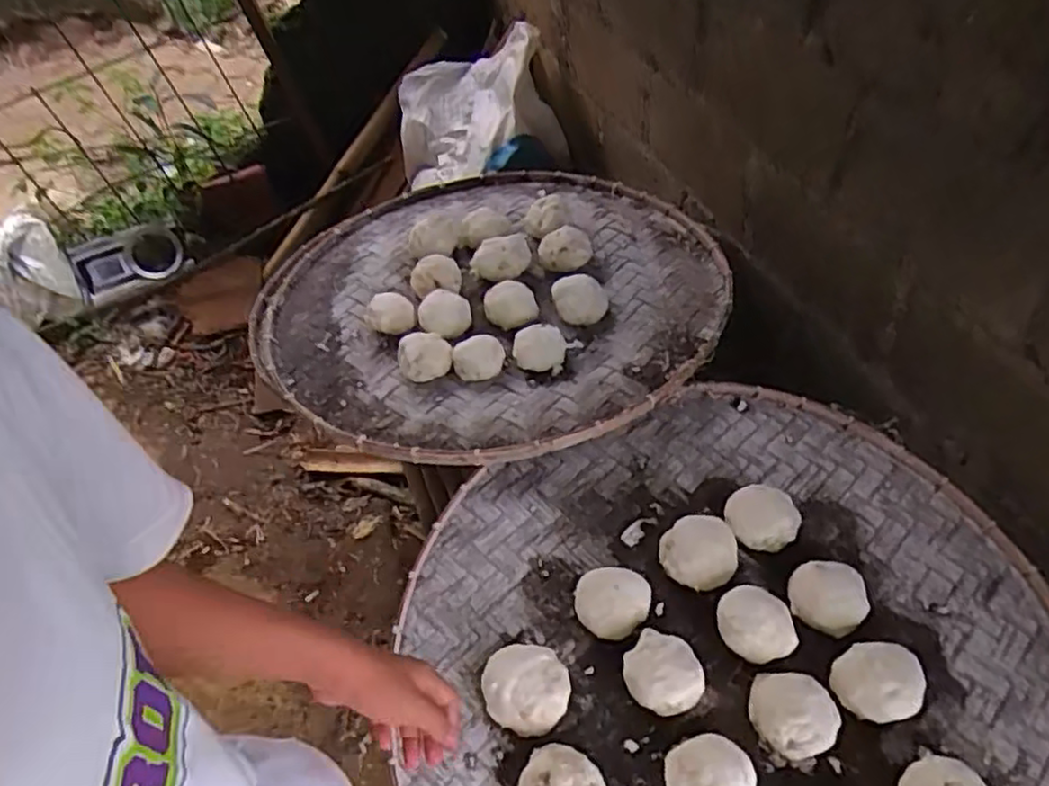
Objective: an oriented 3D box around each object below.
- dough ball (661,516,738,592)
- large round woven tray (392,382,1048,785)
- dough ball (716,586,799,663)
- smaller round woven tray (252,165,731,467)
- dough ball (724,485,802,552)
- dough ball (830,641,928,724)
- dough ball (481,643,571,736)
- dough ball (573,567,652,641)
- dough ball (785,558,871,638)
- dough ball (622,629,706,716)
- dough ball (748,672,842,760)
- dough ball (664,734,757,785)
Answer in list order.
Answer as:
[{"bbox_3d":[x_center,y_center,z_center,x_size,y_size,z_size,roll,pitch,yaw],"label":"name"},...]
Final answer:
[{"bbox_3d":[0.202,0.182,0.807,0.082,0.056,0.086,-3,53,5],"label":"dough ball"},{"bbox_3d":[0.238,0.294,0.730,0.711,0.076,0.667,-3,53,5],"label":"large round woven tray"},{"bbox_3d":[0.247,0.247,0.748,0.082,0.055,0.074,4,54,10],"label":"dough ball"},{"bbox_3d":[-0.038,-0.168,1.140,0.747,0.106,0.674,-34,57,-17],"label":"smaller round woven tray"},{"bbox_3d":[0.284,0.149,0.836,0.087,0.056,0.077,21,59,21],"label":"dough ball"},{"bbox_3d":[0.362,0.298,0.715,0.084,0.064,0.077,-3,53,5],"label":"dough ball"},{"bbox_3d":[0.003,0.304,0.721,0.085,0.048,0.079,-3,53,5],"label":"dough ball"},{"bbox_3d":[0.098,0.232,0.772,0.085,0.044,0.079,-2,53,5],"label":"dough ball"},{"bbox_3d":[0.335,0.227,0.777,0.079,0.049,0.074,-3,53,5],"label":"dough ball"},{"bbox_3d":[0.141,0.289,0.717,0.077,0.058,0.071,-3,53,5],"label":"dough ball"},{"bbox_3d":[0.266,0.317,0.694,0.077,0.050,0.085,-38,58,-20],"label":"dough ball"},{"bbox_3d":[0.172,0.363,0.657,0.075,0.061,0.072,-3,53,5],"label":"dough ball"}]

